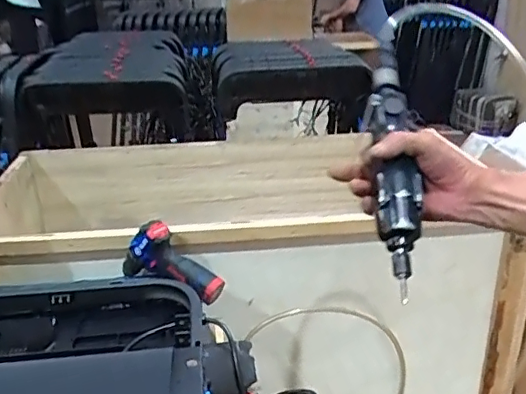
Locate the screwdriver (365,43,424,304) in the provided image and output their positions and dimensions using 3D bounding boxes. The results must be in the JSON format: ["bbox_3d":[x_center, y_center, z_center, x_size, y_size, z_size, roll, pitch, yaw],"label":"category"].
[{"bbox_3d":[0.139,-0.046,0.597,0.047,0.038,0.294,0,62,2],"label":"screwdriver"}]

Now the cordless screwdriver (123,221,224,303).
[{"bbox_3d":[-0.174,0.141,1.100,0.205,0.121,0.071,28,31,12],"label":"cordless screwdriver"}]

